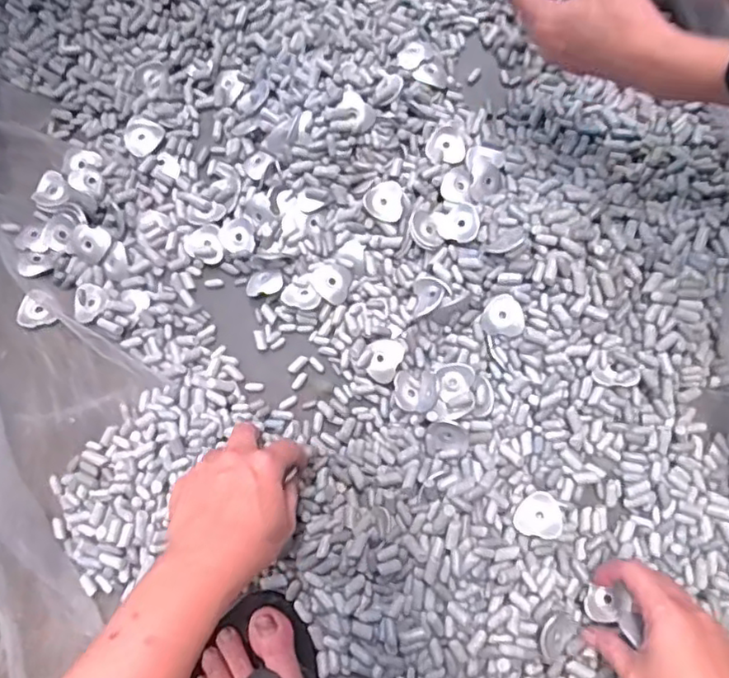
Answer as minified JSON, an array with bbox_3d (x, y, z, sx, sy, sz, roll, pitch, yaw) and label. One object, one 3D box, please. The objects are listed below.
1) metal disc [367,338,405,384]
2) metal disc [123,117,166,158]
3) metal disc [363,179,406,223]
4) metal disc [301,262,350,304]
[{"bbox_3d":[0.017,0.018,0.527,0.028,0.010,0.036,18,75,5],"label":"metal disc"},{"bbox_3d":[-0.215,-0.197,0.598,0.037,0.011,0.041,-40,78,-10],"label":"metal disc"},{"bbox_3d":[0.018,-0.122,0.546,0.035,0.004,0.036,0,89,-7],"label":"metal disc"},{"bbox_3d":[-0.029,-0.052,0.545,0.034,0.004,0.038,-43,79,-11],"label":"metal disc"}]

